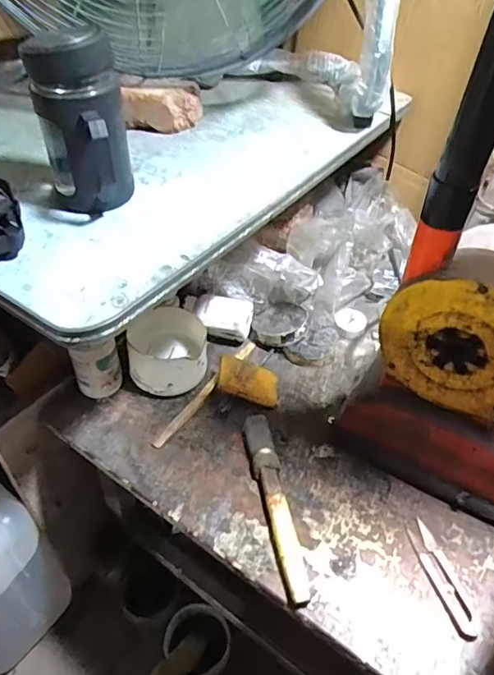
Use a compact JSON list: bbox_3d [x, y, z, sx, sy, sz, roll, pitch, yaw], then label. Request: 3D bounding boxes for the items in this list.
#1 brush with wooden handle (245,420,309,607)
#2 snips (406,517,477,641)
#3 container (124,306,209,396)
[{"bbox_3d":[0.027,0.158,0.486,0.028,0.019,0.188,-7,46,-10],"label":"brush with wooden handle"},{"bbox_3d":[0.174,0.213,0.447,0.022,0.004,0.099,-9,46,-11],"label":"snips"},{"bbox_3d":[-0.093,0.013,0.591,0.087,0.062,0.104,-7,46,-10],"label":"container"}]

